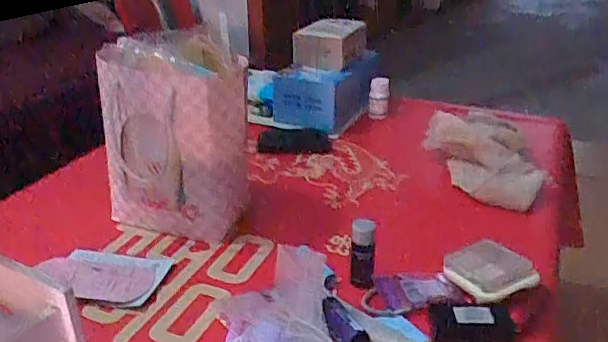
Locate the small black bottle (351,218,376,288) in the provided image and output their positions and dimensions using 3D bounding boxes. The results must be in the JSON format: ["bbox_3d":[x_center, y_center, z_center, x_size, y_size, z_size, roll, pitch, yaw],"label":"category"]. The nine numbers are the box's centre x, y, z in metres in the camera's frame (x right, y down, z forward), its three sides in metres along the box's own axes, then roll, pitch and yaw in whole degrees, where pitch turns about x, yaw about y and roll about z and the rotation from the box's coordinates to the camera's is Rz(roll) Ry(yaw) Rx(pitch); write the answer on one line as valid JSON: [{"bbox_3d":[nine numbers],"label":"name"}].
[{"bbox_3d":[0.058,0.079,0.563,0.023,0.069,0.017,2,27,4],"label":"small black bottle"}]

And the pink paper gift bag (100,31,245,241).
[{"bbox_3d":[-0.144,-0.035,0.640,0.165,0.210,0.079,4,27,9],"label":"pink paper gift bag"}]

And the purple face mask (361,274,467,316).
[{"bbox_3d":[0.102,0.116,0.561,0.095,0.016,0.040,-6,27,-11],"label":"purple face mask"}]

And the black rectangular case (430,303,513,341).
[{"bbox_3d":[0.147,0.134,0.500,0.079,0.028,0.027,5,25,-17],"label":"black rectangular case"}]

